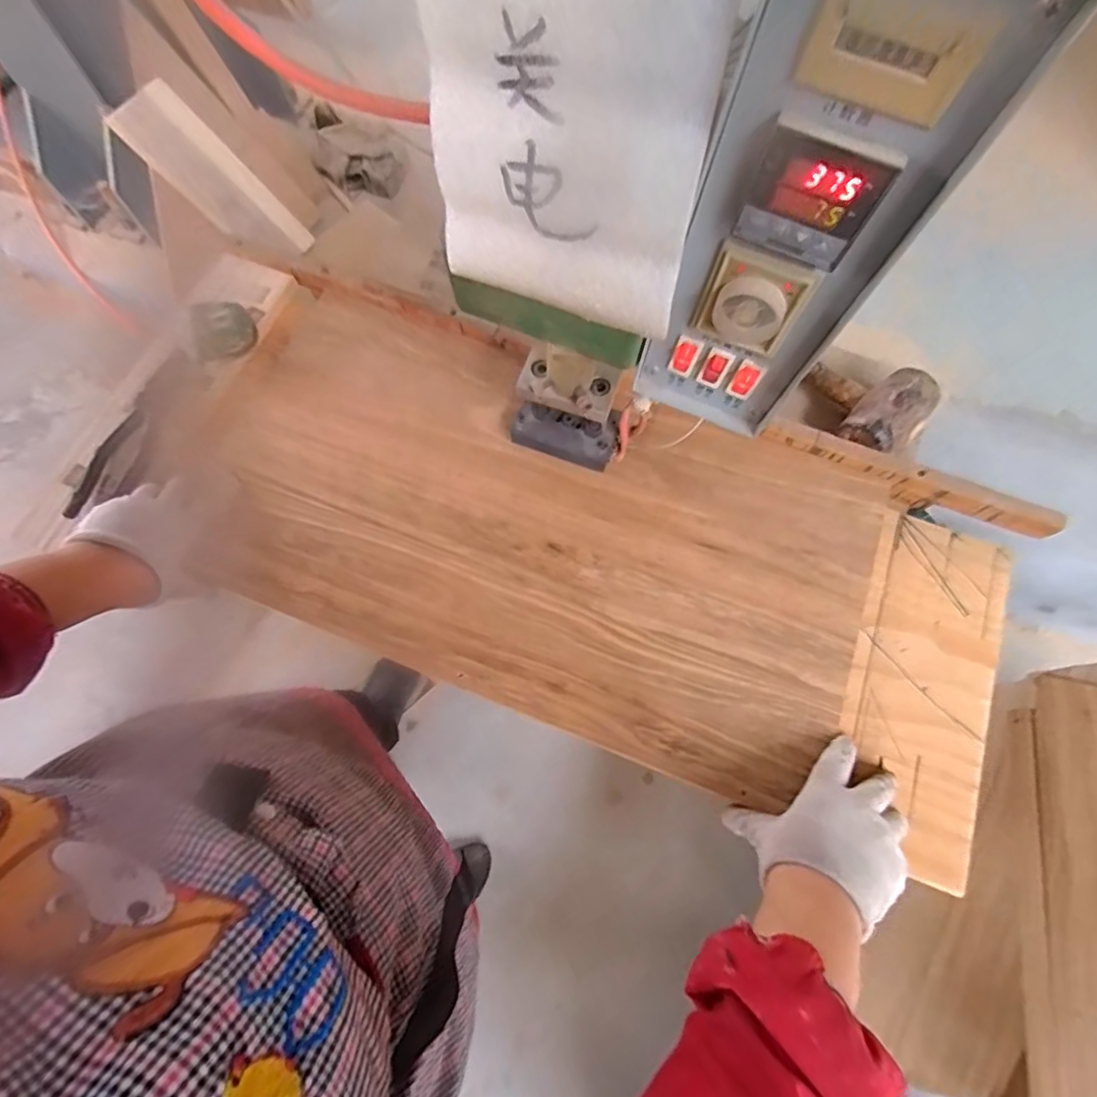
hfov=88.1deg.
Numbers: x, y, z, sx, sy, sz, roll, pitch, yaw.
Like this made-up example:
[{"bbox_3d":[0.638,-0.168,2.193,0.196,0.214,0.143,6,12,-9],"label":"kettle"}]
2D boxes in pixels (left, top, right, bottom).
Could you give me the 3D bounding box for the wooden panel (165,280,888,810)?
[{"bbox_3d":[-0.019,-0.020,0.537,0.647,0.025,0.321,21,72,8],"label":"wooden panel"}]

